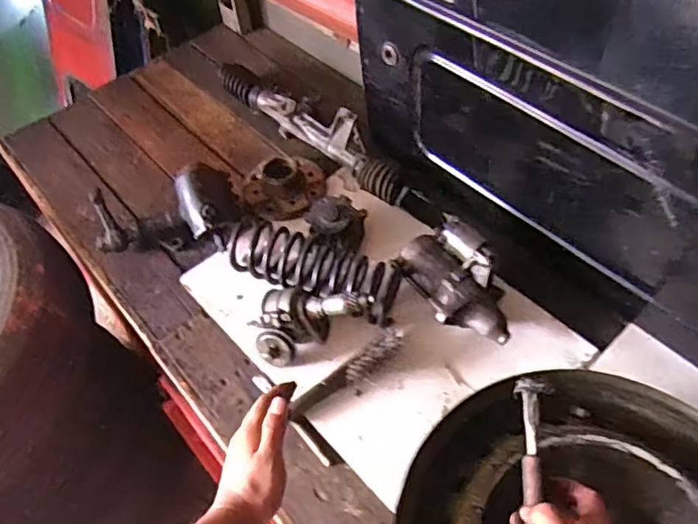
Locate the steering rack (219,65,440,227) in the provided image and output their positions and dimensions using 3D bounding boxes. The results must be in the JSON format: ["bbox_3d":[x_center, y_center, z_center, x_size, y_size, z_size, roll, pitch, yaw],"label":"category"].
[{"bbox_3d":[-0.059,-0.237,1.056,0.060,0.090,0.536,-38,61,-25],"label":"steering rack"}]

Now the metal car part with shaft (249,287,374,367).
[{"bbox_3d":[-0.059,0.076,0.826,0.158,0.094,0.093,-19,55,-13],"label":"metal car part with shaft"}]

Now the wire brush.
[{"bbox_3d":[-0.001,0.152,0.796,0.180,0.042,0.034,-28,57,-19],"label":"wire brush"}]

